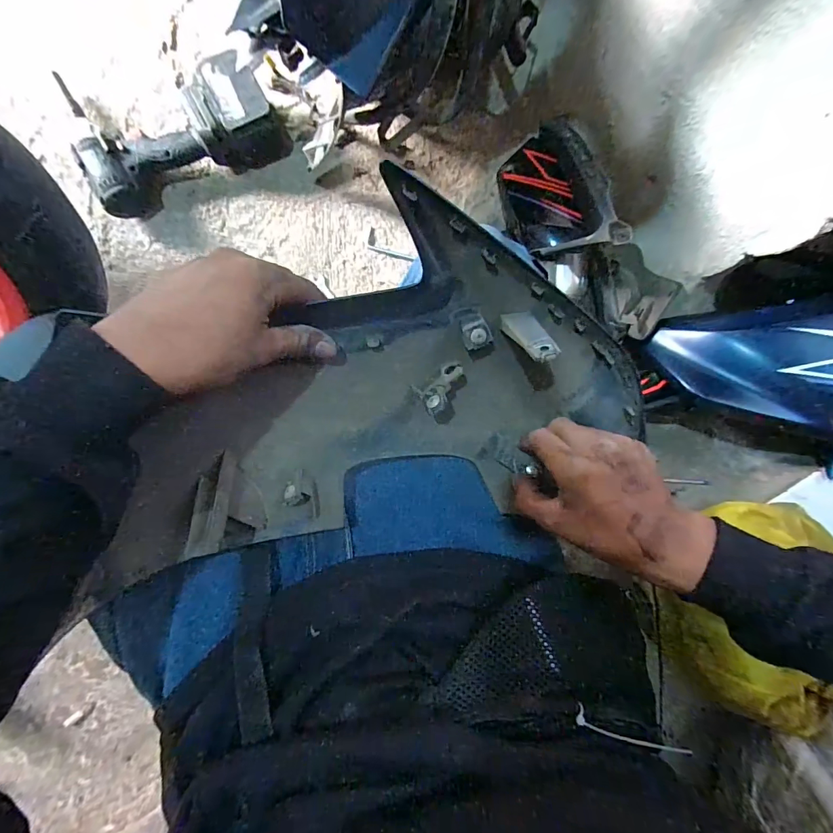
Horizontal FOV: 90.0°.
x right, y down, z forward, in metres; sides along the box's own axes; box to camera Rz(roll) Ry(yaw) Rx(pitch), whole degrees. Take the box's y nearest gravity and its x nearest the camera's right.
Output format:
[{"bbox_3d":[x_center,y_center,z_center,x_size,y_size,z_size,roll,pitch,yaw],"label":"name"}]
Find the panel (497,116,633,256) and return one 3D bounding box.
[{"bbox_3d":[0.185,-0.306,0.574,0.031,0.128,0.245,16,54,-45],"label":"panel"}]

